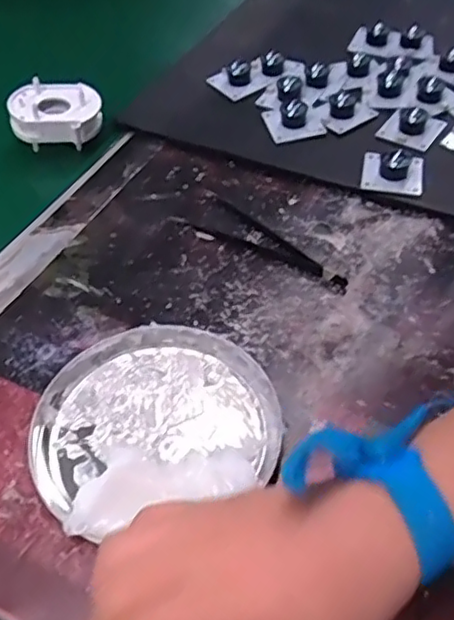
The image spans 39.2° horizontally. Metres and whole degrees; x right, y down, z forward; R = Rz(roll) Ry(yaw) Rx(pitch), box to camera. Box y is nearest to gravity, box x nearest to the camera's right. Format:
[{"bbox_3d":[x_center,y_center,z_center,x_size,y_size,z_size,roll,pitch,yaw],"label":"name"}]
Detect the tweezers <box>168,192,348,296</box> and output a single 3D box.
[{"bbox_3d":[0.026,-0.049,0.437,0.133,0.006,0.035,28,56,22],"label":"tweezers"}]

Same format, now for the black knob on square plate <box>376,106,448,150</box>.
[{"bbox_3d":[0.146,-0.147,0.499,0.040,0.016,0.036,29,56,23],"label":"black knob on square plate"}]

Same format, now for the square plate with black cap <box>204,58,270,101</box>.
[{"bbox_3d":[0.012,-0.206,0.559,0.046,0.022,0.041,-18,52,-14],"label":"square plate with black cap"}]

